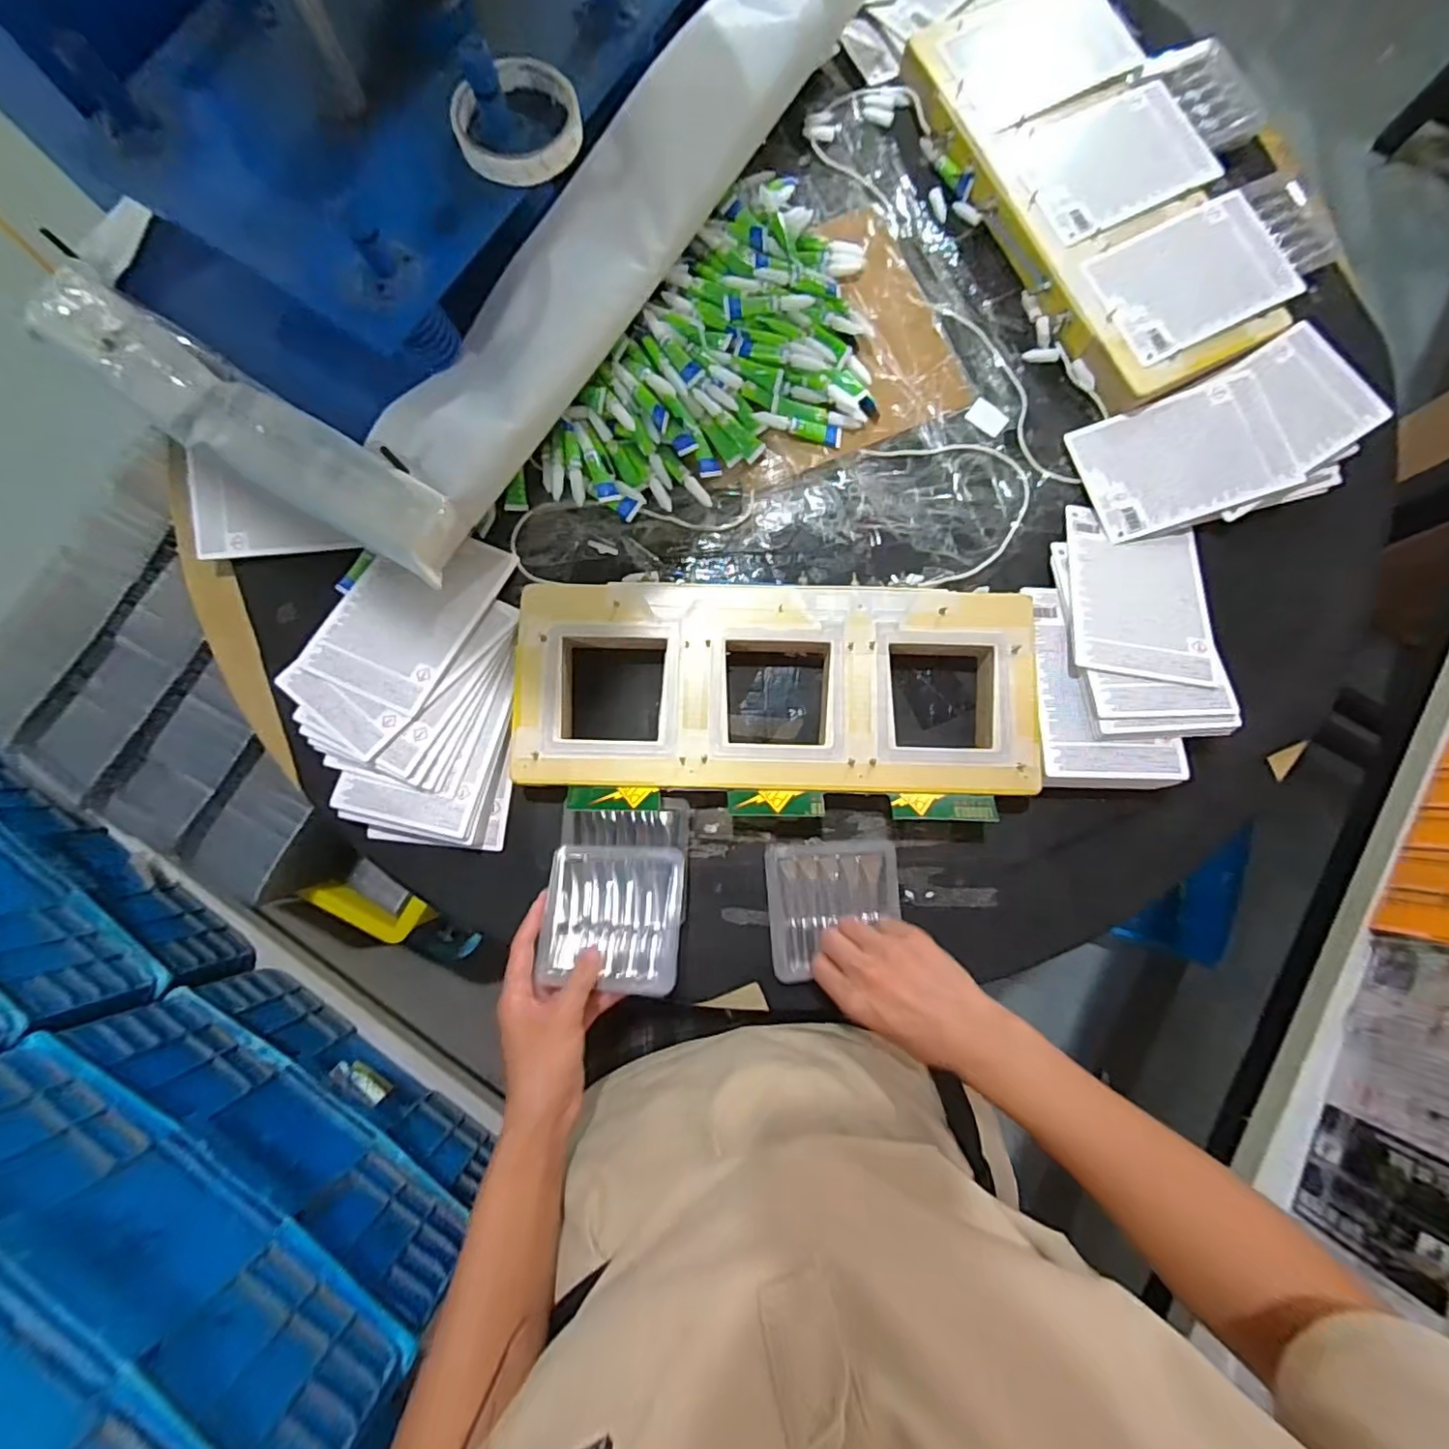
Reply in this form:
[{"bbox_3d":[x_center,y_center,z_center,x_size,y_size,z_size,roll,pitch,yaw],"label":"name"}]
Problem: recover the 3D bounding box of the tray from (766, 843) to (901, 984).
[{"bbox_3d":[0.087,0.145,0.491,0.102,0.016,0.101,-4,82,-2],"label":"tray"}]

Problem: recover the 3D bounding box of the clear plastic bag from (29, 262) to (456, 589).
[{"bbox_3d":[-0.391,-0.243,0.498,0.393,0.048,0.070,32,82,4],"label":"clear plastic bag"}]

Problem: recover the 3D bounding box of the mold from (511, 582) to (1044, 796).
[{"bbox_3d":[0.043,-0.030,0.519,0.422,0.036,0.171,1,82,-1],"label":"mold"}]

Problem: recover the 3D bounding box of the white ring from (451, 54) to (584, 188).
[{"bbox_3d":[-0.148,-0.431,0.441,0.088,0.015,0.088,0,82,-1],"label":"white ring"}]

